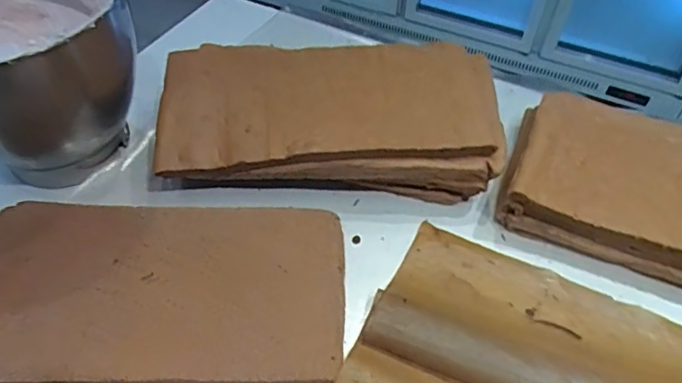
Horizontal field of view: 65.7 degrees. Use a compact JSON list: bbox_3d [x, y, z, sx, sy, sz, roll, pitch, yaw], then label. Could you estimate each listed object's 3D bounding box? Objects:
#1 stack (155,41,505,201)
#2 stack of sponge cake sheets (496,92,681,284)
[{"bbox_3d":[-0.013,-0.087,0.638,0.382,0.096,0.193,1,49,0],"label":"stack"},{"bbox_3d":[0.382,0.005,0.597,0.367,0.064,0.210,18,51,13],"label":"stack of sponge cake sheets"}]

